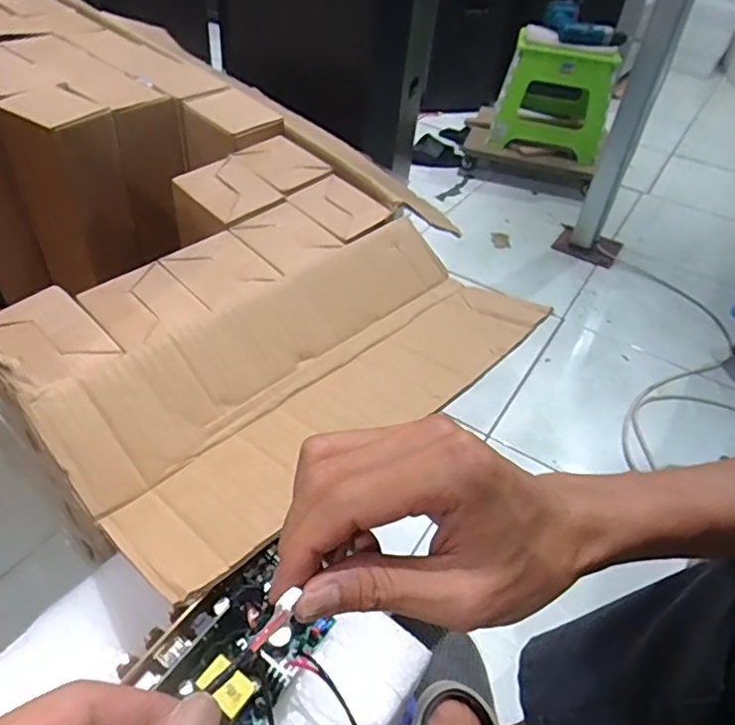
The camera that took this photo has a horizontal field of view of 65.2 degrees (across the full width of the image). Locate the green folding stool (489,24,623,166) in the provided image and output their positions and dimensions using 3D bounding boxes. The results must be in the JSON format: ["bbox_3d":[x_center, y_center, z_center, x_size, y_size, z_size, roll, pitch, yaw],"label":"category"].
[{"bbox_3d":[0.531,-0.747,1.596,0.292,0.272,0.186,18,43,12],"label":"green folding stool"}]

